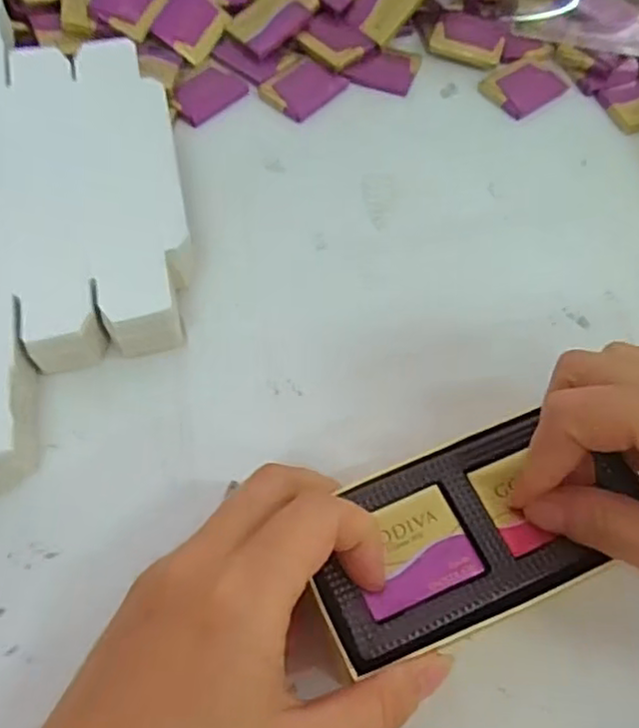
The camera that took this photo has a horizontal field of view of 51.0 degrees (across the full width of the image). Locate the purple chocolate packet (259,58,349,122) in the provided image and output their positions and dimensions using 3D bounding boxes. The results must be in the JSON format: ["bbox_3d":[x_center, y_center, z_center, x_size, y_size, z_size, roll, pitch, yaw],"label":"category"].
[{"bbox_3d":[-0.009,-0.150,0.359,0.032,0.004,0.042,36,66,15],"label":"purple chocolate packet"}]

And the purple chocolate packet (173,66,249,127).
[{"bbox_3d":[-0.061,-0.143,0.355,0.038,0.004,0.028,-40,71,-21],"label":"purple chocolate packet"}]

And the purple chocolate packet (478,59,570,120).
[{"bbox_3d":[0.112,-0.153,0.367,0.042,0.004,0.034,-35,69,-19],"label":"purple chocolate packet"}]

